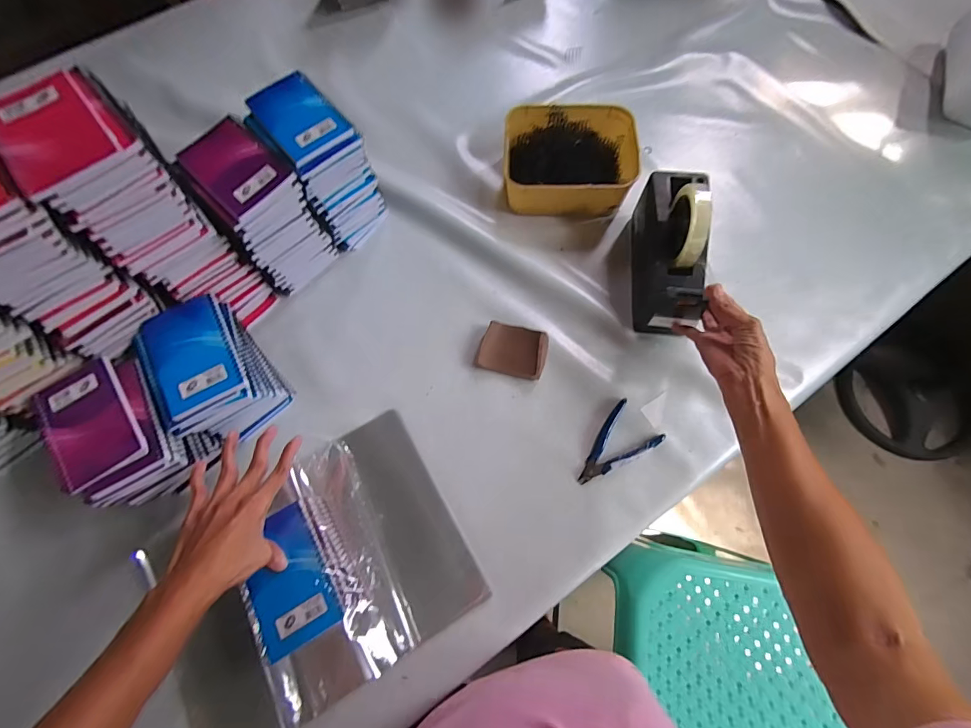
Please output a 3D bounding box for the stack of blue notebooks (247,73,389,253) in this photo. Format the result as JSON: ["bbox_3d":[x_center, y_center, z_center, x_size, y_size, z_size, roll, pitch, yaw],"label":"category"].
[{"bbox_3d":[-0.228,-0.273,0.586,0.100,0.167,0.149,-38,73,-12],"label":"stack of blue notebooks"}]

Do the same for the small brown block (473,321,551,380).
[{"bbox_3d":[0.037,-0.016,0.563,0.087,0.027,0.063,14,70,6],"label":"small brown block"}]

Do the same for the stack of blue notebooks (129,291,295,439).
[{"bbox_3d":[-0.334,0.007,0.513,0.111,0.110,0.159,-35,72,-11],"label":"stack of blue notebooks"}]

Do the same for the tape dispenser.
[{"bbox_3d":[0.252,-0.156,0.559,0.074,0.133,0.206,5,69,3],"label":"tape dispenser"}]

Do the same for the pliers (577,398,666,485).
[{"bbox_3d":[0.158,0.105,0.522,0.115,0.011,0.069,-37,73,-12],"label":"pliers"}]

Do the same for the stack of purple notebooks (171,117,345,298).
[{"bbox_3d":[-0.290,-0.194,0.550,0.104,0.173,0.130,-43,74,-14],"label":"stack of purple notebooks"}]

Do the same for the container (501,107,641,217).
[{"bbox_3d":[0.128,-0.312,0.645,0.198,0.063,0.170,2,69,2],"label":"container"}]

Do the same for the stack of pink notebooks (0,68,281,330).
[{"bbox_3d":[-0.375,-0.158,0.489,0.099,0.265,0.152,-38,73,-12],"label":"stack of pink notebooks"}]

